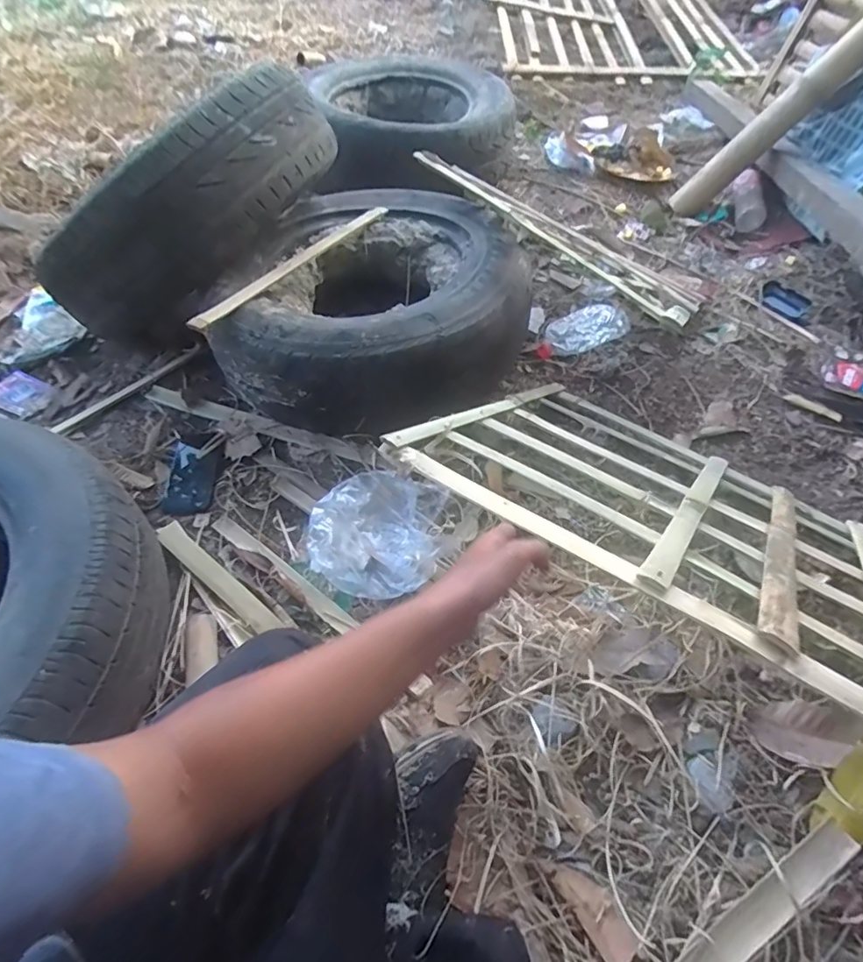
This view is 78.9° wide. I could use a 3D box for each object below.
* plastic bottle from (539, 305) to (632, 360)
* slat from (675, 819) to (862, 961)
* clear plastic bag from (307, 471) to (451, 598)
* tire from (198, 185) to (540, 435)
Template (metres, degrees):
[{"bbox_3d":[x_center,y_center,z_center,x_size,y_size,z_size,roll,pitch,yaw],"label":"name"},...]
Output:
[{"bbox_3d":[0.300,-0.297,1.039,0.243,0.036,0.090,-31,57,-22],"label":"plastic bottle"},{"bbox_3d":[0.247,0.415,0.457,0.326,0.008,0.032,-31,47,-12],"label":"slat"},{"bbox_3d":[-0.071,0.063,0.744,0.169,0.072,0.202,8,51,7],"label":"clear plastic bag"},{"bbox_3d":[-0.072,-0.332,0.948,0.485,0.158,0.569,14,52,12],"label":"tire"}]

